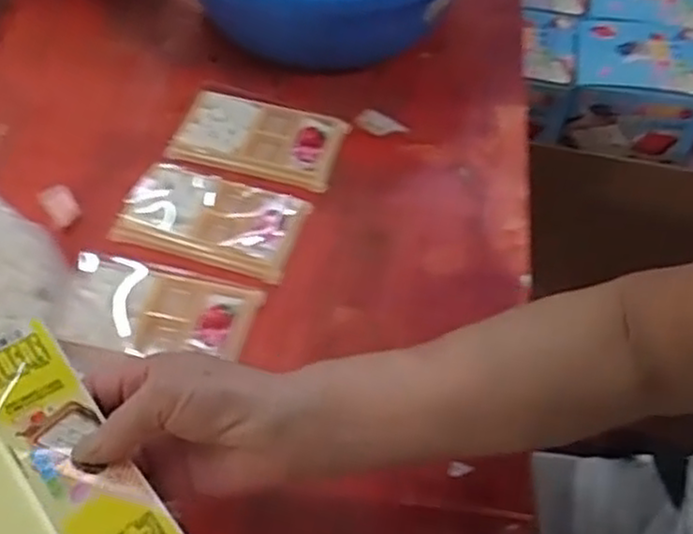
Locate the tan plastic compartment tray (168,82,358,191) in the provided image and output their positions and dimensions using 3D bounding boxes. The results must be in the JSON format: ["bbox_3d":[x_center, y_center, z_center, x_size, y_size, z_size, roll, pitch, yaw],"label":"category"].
[{"bbox_3d":[-0.074,-0.115,0.627,0.139,0.008,0.084,14,56,8],"label":"tan plastic compartment tray"}]

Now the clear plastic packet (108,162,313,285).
[{"bbox_3d":[-0.106,-0.042,0.576,0.142,0.009,0.081,15,56,9],"label":"clear plastic packet"}]

